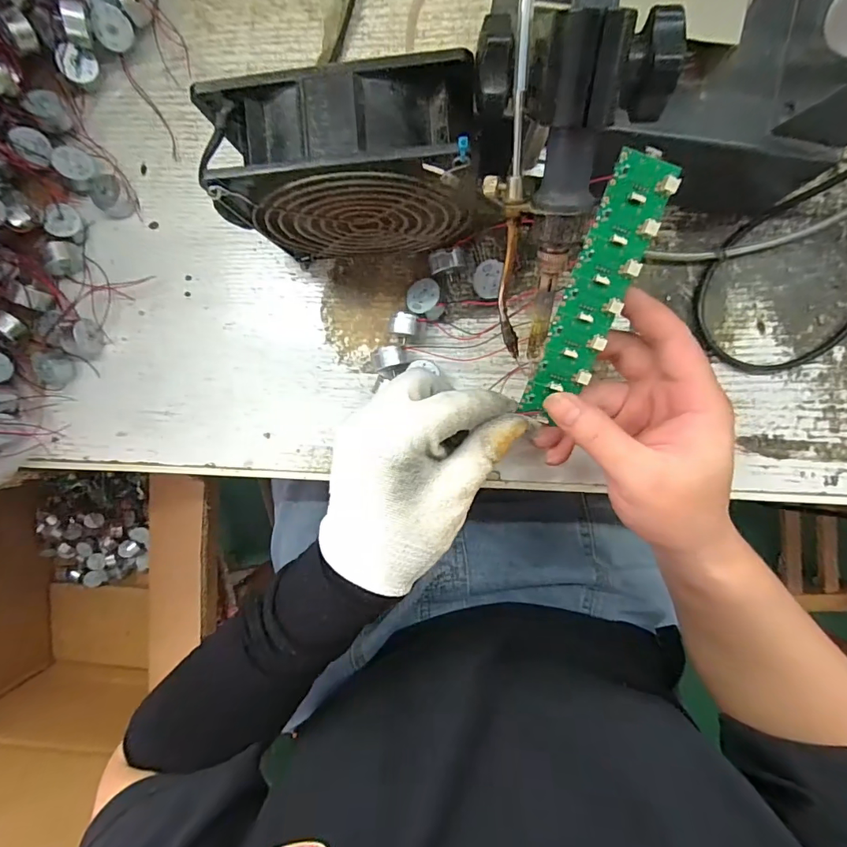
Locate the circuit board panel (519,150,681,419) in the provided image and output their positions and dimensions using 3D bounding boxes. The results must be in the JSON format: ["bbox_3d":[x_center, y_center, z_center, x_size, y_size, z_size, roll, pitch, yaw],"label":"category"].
[{"bbox_3d":[0.088,-0.067,0.233,0.030,0.005,0.134,21,109,4],"label":"circuit board panel"}]

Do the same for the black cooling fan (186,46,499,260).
[{"bbox_3d":[-0.029,-0.125,0.239,0.124,0.120,0.046,-2,93,5],"label":"black cooling fan"}]

